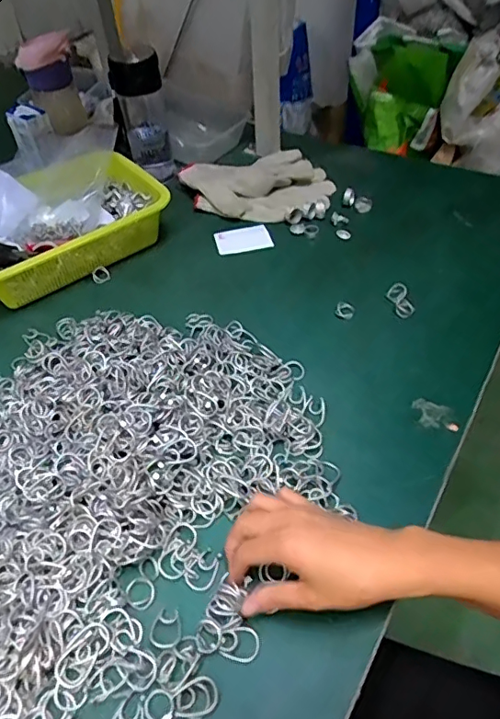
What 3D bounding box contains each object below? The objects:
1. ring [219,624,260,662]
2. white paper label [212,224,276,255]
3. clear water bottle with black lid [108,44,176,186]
[{"bbox_3d":[-0.006,0.204,0.371,0.025,0.004,0.024,1,55,-1],"label":"ring"},{"bbox_3d":[-0.010,-0.165,0.713,0.074,0.004,0.051,-12,53,-5],"label":"white paper label"},{"bbox_3d":[-0.166,-0.376,0.785,0.077,0.169,0.066,-10,48,-5],"label":"clear water bottle with black lid"}]

